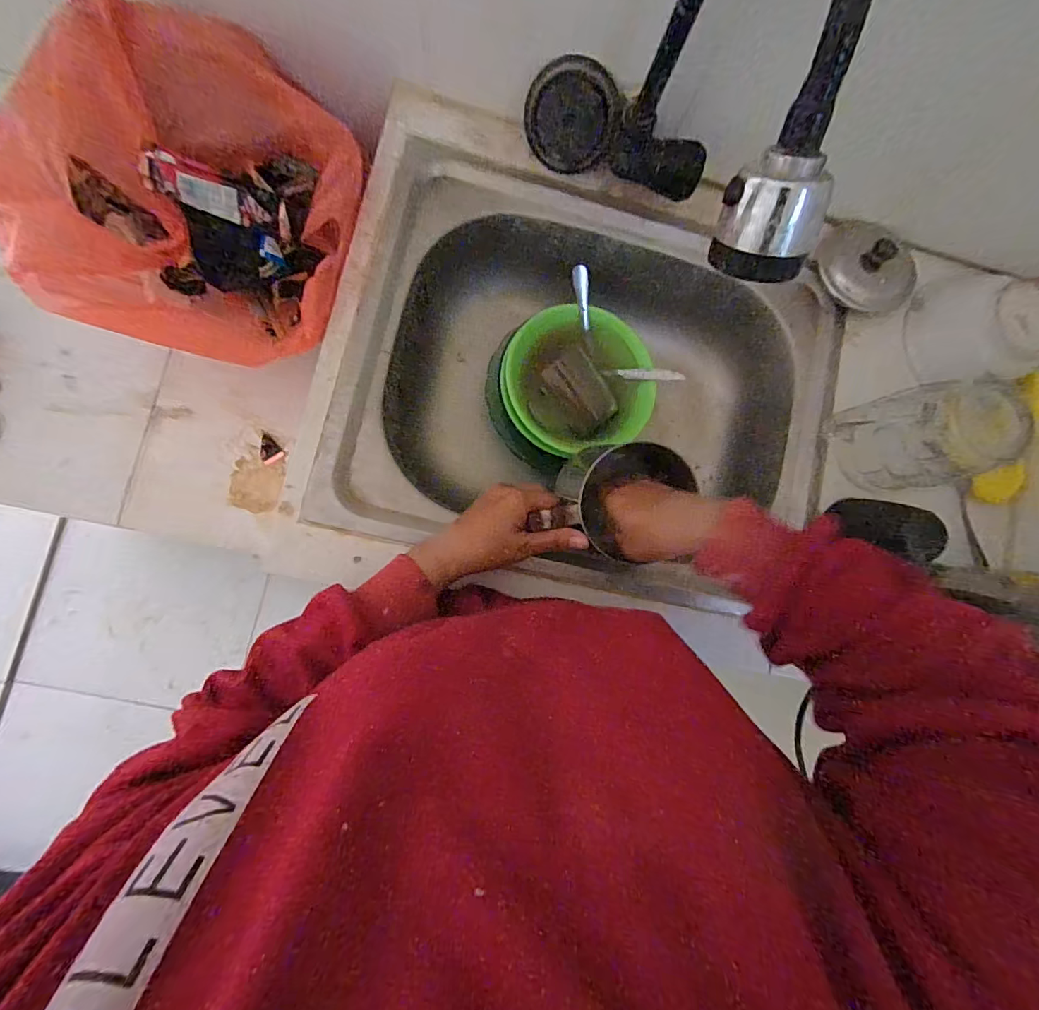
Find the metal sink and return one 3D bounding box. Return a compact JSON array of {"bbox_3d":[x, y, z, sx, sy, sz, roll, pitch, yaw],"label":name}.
[{"bbox_3d":[0.070,-0.140,0.553,0.518,0.170,0.442,12,83,-6],"label":"metal sink"}]

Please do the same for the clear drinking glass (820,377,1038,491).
[{"bbox_3d":[0.379,-0.063,0.442,0.091,0.121,0.091,-13,86,-8],"label":"clear drinking glass"}]

